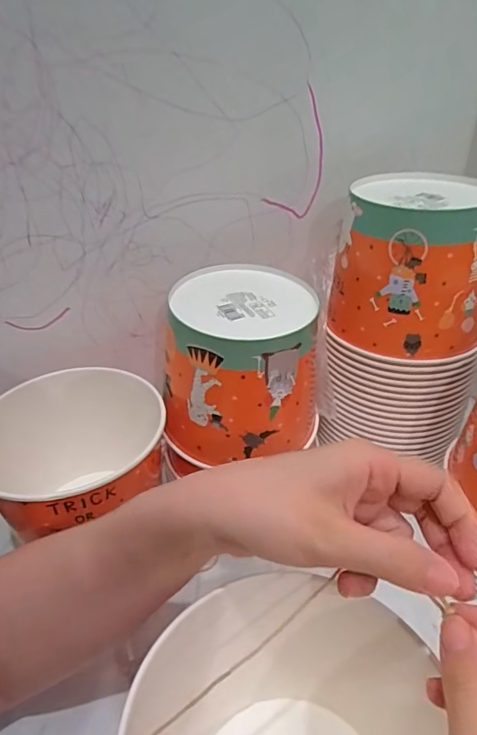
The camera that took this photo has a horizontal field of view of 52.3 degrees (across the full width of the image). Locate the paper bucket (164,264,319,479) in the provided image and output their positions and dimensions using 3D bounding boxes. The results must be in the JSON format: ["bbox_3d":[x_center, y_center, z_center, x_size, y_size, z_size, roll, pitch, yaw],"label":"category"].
[{"bbox_3d":[0.001,-0.002,0.451,0.136,0.124,0.142,-1,35,3],"label":"paper bucket"}]

